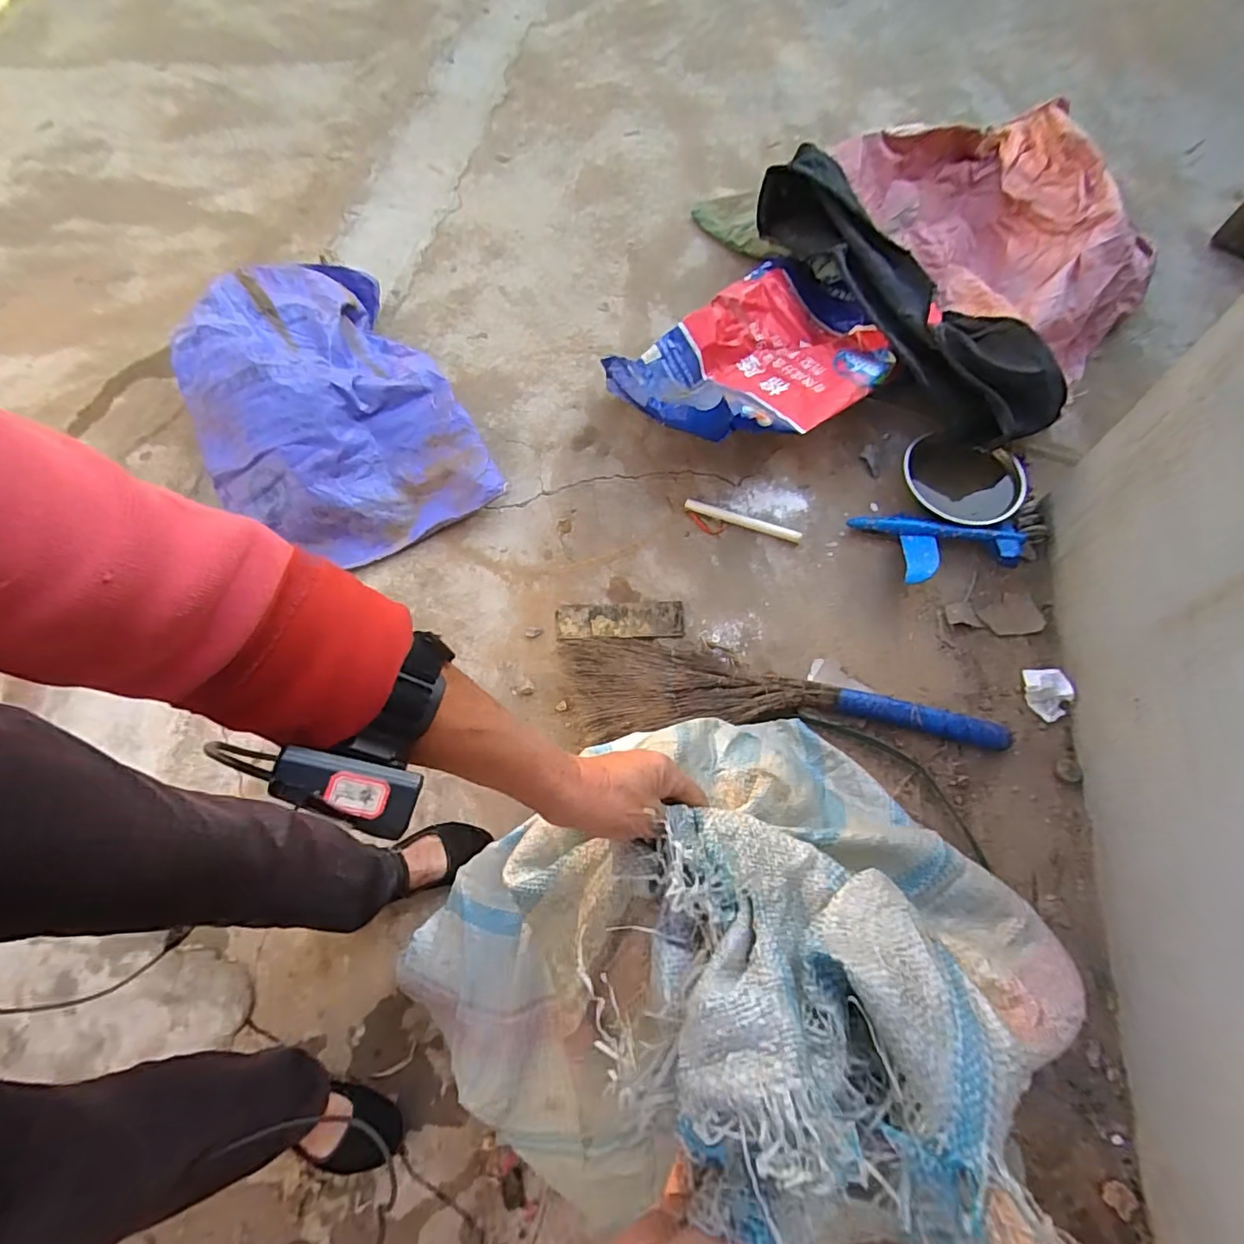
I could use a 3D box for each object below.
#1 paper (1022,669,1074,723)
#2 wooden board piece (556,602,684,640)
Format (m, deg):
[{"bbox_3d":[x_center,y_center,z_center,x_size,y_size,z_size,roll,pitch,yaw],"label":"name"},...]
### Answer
[{"bbox_3d":[0.731,0.125,0.978,0.065,0.030,0.086,8,66,7],"label":"paper"},{"bbox_3d":[-0.004,-0.003,1.077,0.237,0.020,0.072,-2,65,3],"label":"wooden board piece"}]

